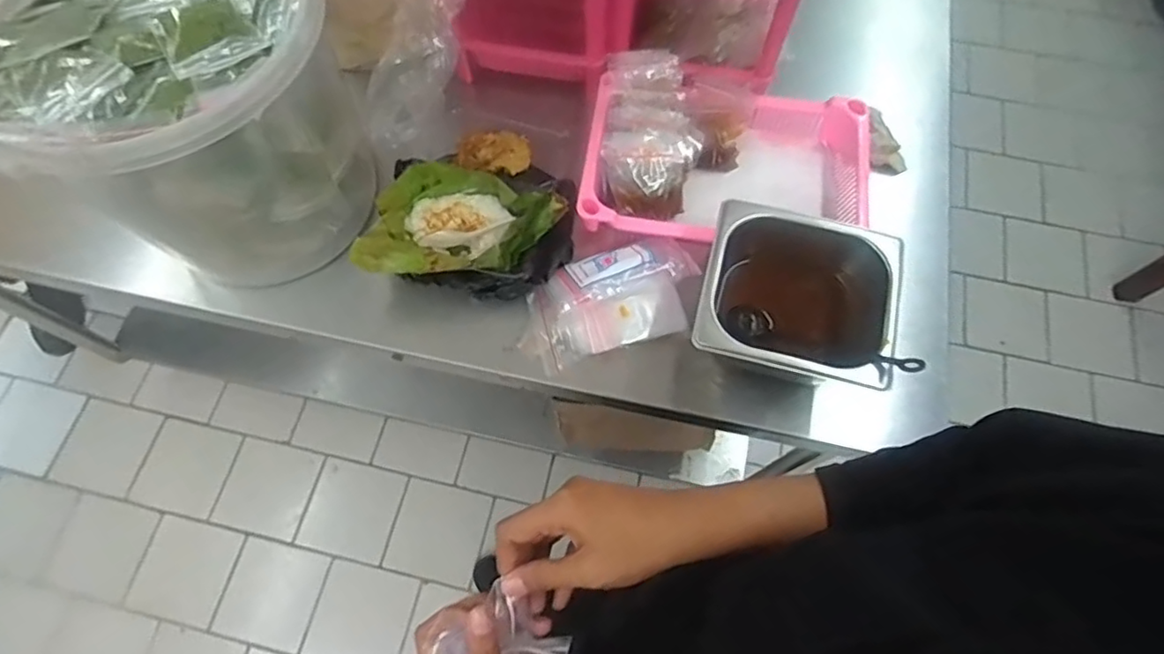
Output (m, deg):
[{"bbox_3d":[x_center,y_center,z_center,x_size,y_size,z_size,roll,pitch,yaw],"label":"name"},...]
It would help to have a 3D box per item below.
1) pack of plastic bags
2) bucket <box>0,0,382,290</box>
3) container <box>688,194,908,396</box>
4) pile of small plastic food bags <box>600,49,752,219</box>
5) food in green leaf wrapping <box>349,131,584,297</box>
[{"bbox_3d":[0.027,-0.027,0.640,0.178,0.051,0.096,-17,69,-6],"label":"pack of plastic bags"},{"bbox_3d":[-0.351,-0.207,0.592,0.268,0.242,0.272,0,68,0],"label":"bucket"},{"bbox_3d":[0.203,-0.019,0.626,0.171,0.117,0.163,14,69,6],"label":"container"},{"bbox_3d":[0.103,-0.207,0.688,0.154,0.069,0.174,5,68,2],"label":"pile of small plastic food bags"},{"bbox_3d":[-0.115,-0.131,0.676,0.211,0.057,0.190,0,68,0],"label":"food in green leaf wrapping"}]

